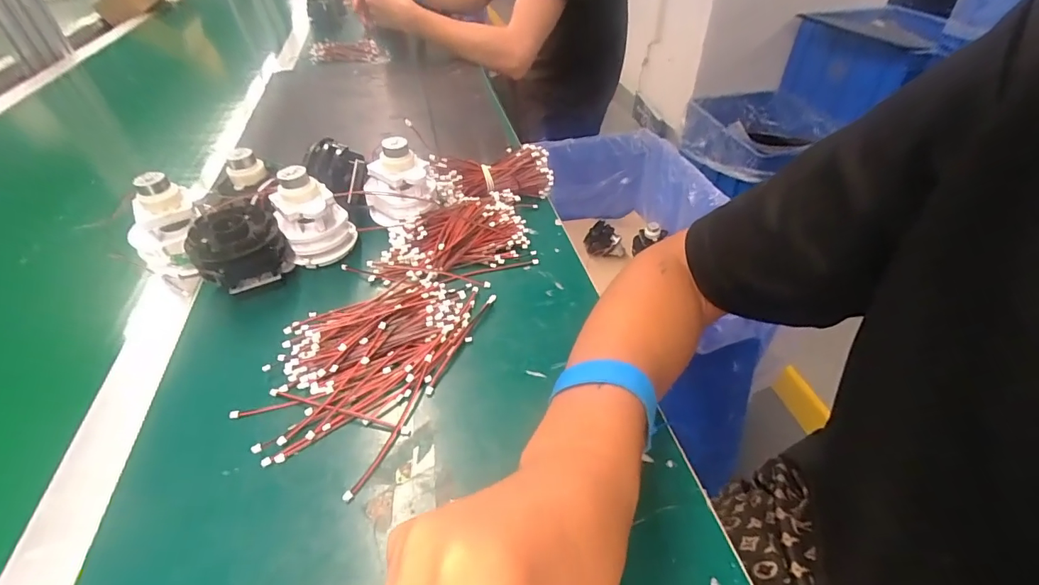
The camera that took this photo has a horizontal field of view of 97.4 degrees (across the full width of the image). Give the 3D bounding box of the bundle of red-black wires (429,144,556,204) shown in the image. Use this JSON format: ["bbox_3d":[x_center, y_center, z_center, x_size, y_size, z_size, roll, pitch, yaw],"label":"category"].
[{"bbox_3d":[-0.030,-0.123,0.499,0.128,0.051,0.050,-15,44,-13],"label":"bundle of red-black wires"}]

